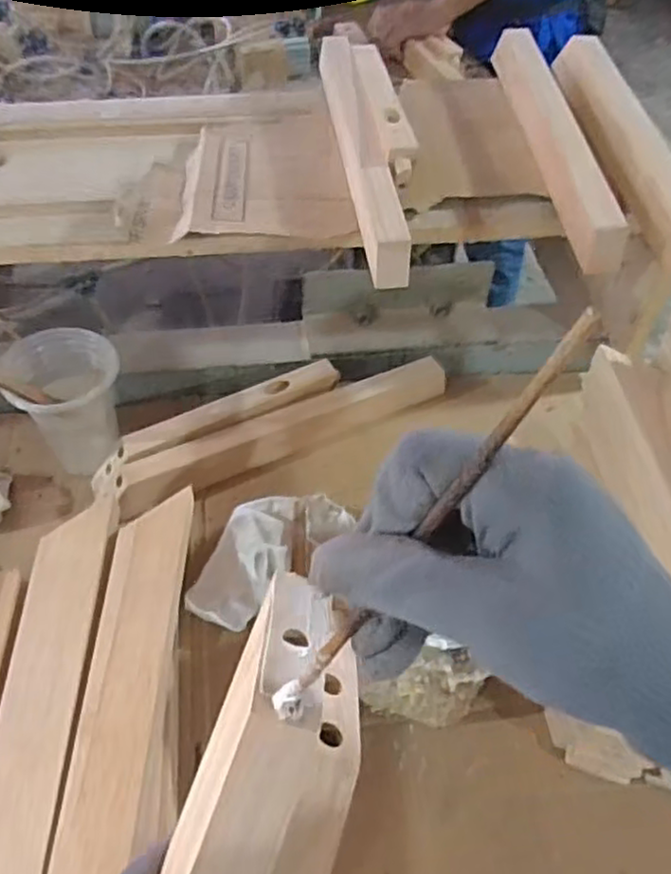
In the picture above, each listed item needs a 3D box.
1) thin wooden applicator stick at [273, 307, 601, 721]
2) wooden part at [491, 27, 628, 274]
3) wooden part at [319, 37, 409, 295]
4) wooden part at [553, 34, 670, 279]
[{"bbox_3d":[0.022,0.040,0.219,0.014,0.174,0.008,-1,44,-41],"label":"thin wooden applicator stick"},{"bbox_3d":[0.224,-0.322,0.729,0.031,0.053,0.424,-1,51,-2],"label":"wooden part"},{"bbox_3d":[0.021,-0.312,0.717,0.035,0.045,0.437,-5,51,-6],"label":"wooden part"},{"bbox_3d":[0.297,-0.306,0.714,0.033,0.063,0.405,-1,51,-2],"label":"wooden part"}]

